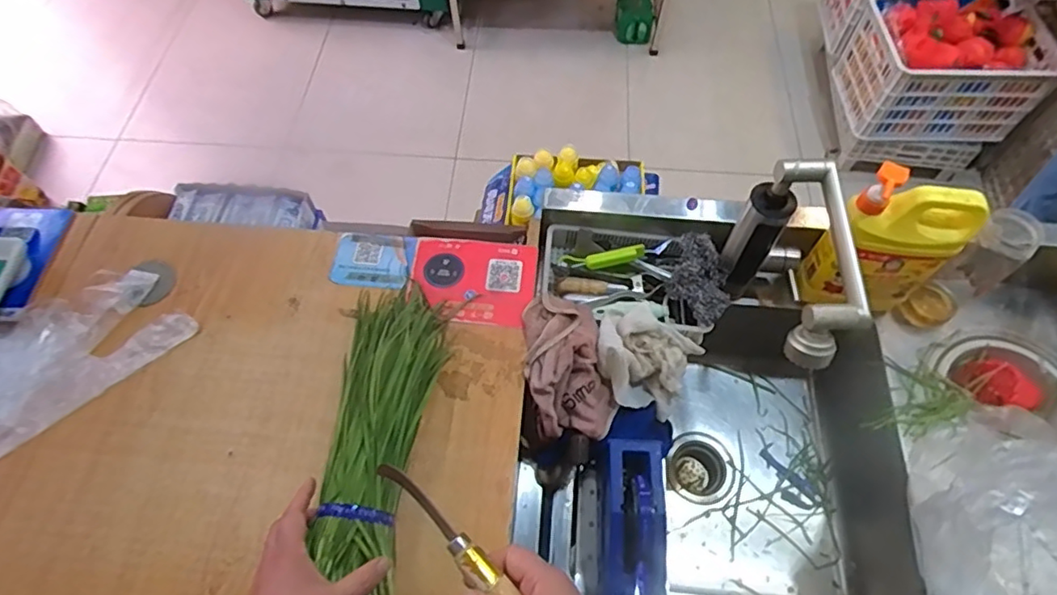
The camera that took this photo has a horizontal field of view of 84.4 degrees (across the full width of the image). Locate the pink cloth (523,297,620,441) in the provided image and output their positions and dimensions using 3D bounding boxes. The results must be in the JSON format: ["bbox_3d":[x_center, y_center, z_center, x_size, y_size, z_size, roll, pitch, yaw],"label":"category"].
[{"bbox_3d":[0.043,0.077,0.694,0.101,0.067,0.171,-11,62,-7],"label":"pink cloth"}]

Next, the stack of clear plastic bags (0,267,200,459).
[{"bbox_3d":[-0.595,0.078,0.673,0.344,0.029,0.202,-33,67,-17],"label":"stack of clear plastic bags"}]

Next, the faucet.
[{"bbox_3d":[0.314,-0.017,0.707,0.103,0.196,0.227,5,61,2],"label":"faucet"}]

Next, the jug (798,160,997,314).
[{"bbox_3d":[0.454,-0.064,0.756,0.171,0.227,0.064,11,62,5],"label":"jug"}]

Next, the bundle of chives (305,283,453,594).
[{"bbox_3d":[-0.159,0.142,0.612,0.106,0.056,0.355,4,57,2],"label":"bundle of chives"}]

